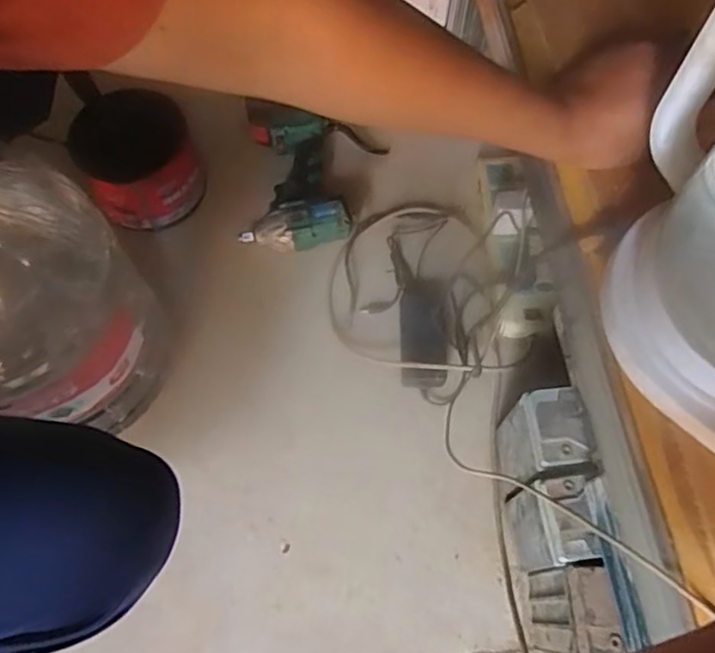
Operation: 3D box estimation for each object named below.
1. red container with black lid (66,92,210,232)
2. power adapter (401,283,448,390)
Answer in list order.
[{"bbox_3d":[-0.292,-0.223,0.856,0.140,0.136,0.148,0,67,0],"label":"red container with black lid"},{"bbox_3d":[0.086,0.009,0.809,0.056,0.031,0.140,0,65,2],"label":"power adapter"}]

